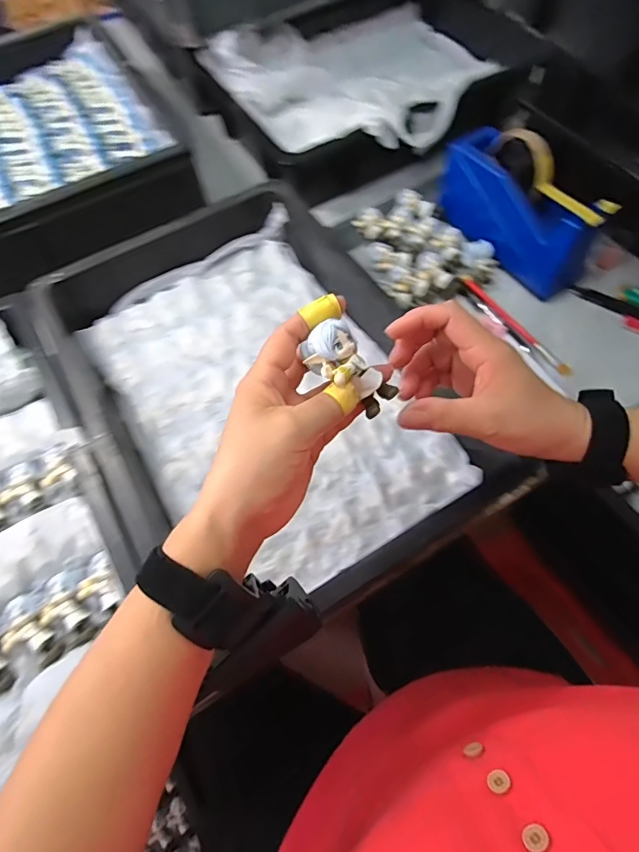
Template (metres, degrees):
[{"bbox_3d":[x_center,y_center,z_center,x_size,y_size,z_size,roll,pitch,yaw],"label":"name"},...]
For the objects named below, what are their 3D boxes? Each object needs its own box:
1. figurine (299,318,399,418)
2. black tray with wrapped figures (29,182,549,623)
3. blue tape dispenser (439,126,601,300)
[{"bbox_3d":[0.017,-0.032,0.278,0.062,0.021,0.031,42,68,-15],"label":"figurine"},{"bbox_3d":[-0.066,-0.044,0.483,0.325,0.094,0.458,-29,65,-12],"label":"black tray with wrapped figures"},{"bbox_3d":[0.226,-0.251,0.536,0.057,0.087,0.199,-32,65,-13],"label":"blue tape dispenser"}]

